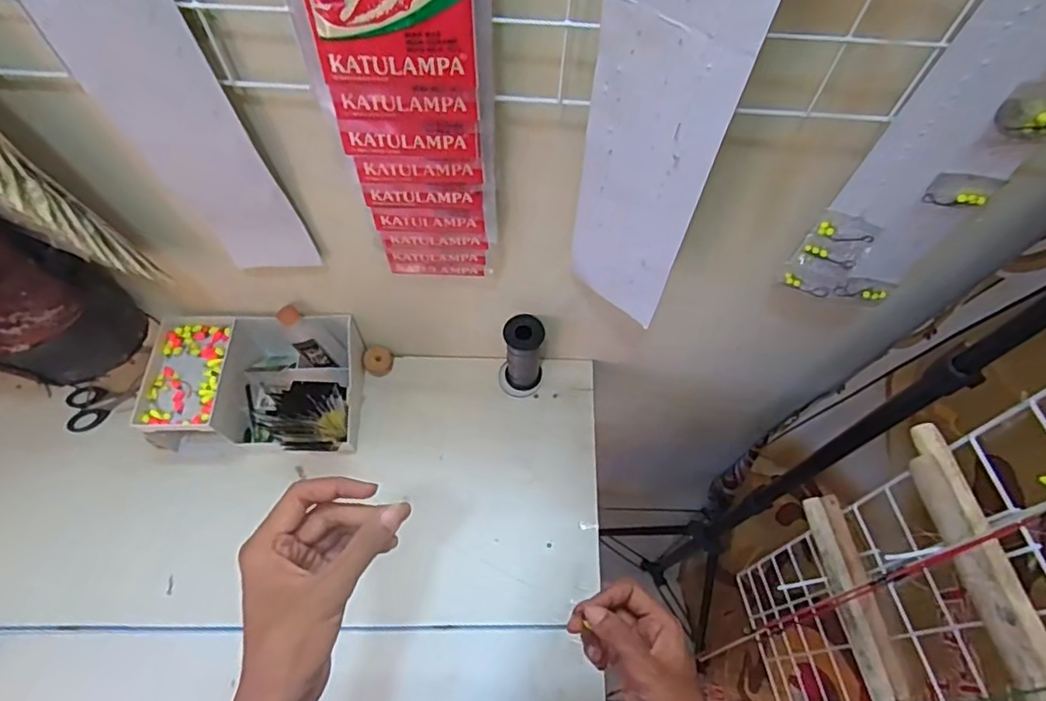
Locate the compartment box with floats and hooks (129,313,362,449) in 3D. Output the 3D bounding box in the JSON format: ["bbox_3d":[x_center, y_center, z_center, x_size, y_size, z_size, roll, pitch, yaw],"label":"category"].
[{"bbox_3d":[-0.331,0.042,0.735,0.237,0.106,0.177,4,62,2],"label":"compartment box with floats and hooks"}]

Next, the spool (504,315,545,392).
[{"bbox_3d":[0.001,0.005,0.752,0.048,0.124,0.045,0,62,0],"label":"spool"}]

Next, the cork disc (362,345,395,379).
[{"bbox_3d":[-0.199,0.014,0.801,0.039,0.020,0.038,0,62,0],"label":"cork disc"}]

